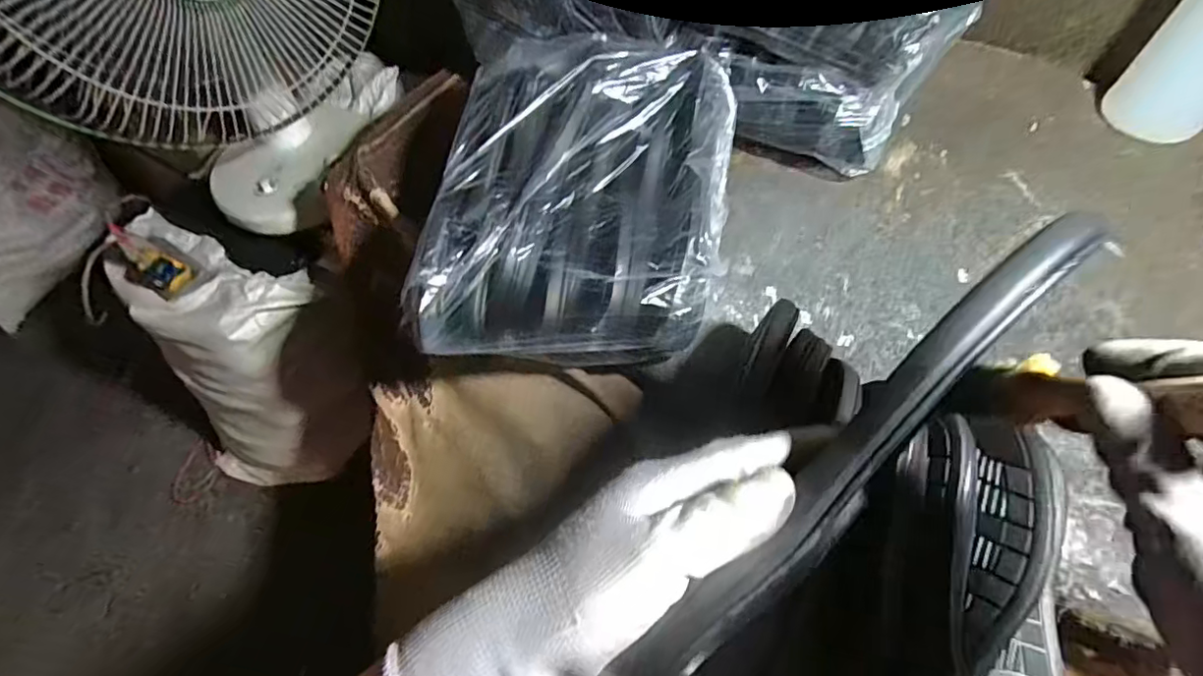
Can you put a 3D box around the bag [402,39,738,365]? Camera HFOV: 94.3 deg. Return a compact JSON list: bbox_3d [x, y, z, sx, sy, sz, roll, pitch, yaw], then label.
[{"bbox_3d":[-0.014,-0.128,0.469,0.233,0.098,0.306,7,58,8],"label":"bag"}]

